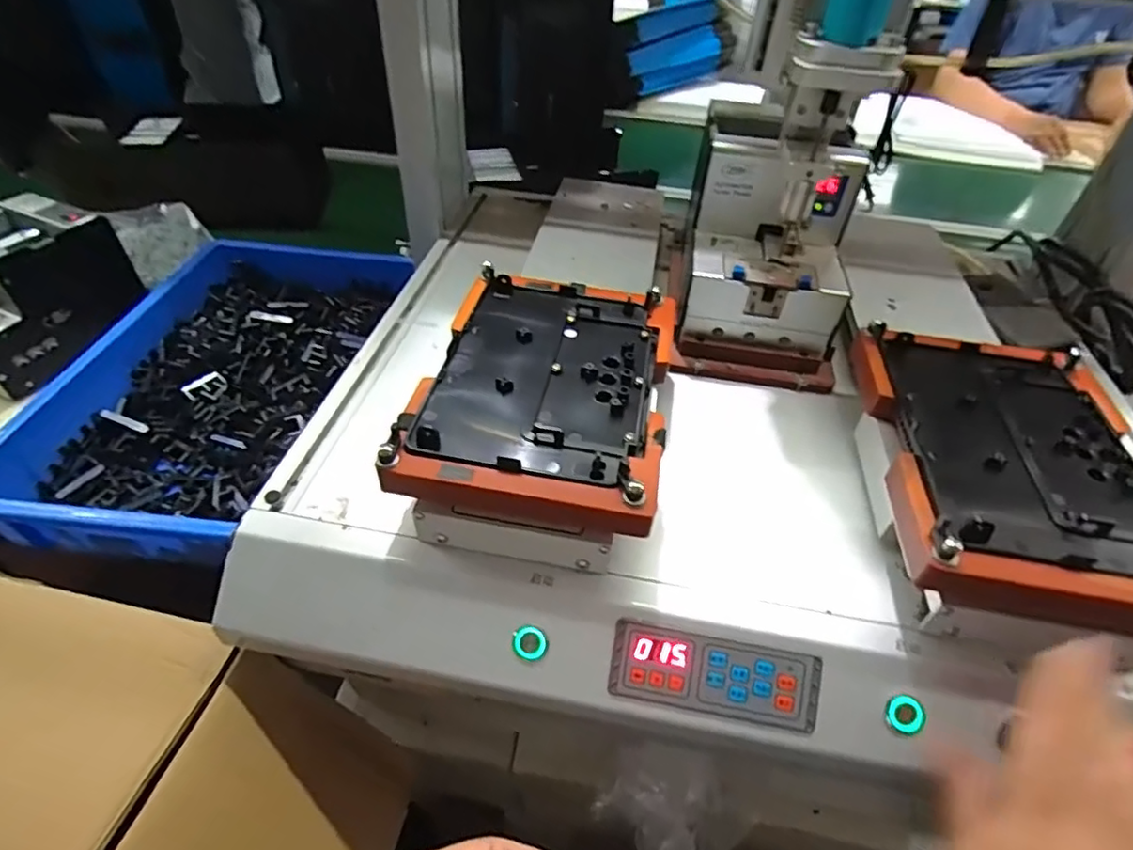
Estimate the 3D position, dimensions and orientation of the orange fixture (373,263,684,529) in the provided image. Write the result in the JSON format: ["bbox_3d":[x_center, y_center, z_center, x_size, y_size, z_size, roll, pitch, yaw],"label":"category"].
[{"bbox_3d":[-0.011,-0.024,0.408,0.156,0.043,0.208,9,45,5],"label":"orange fixture"}]

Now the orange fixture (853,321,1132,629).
[{"bbox_3d":[0.280,0.021,0.377,0.161,0.037,0.210,10,45,6],"label":"orange fixture"}]

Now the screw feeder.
[{"bbox_3d":[0.164,-0.140,0.486,0.140,0.166,0.126,9,45,6],"label":"screw feeder"}]

